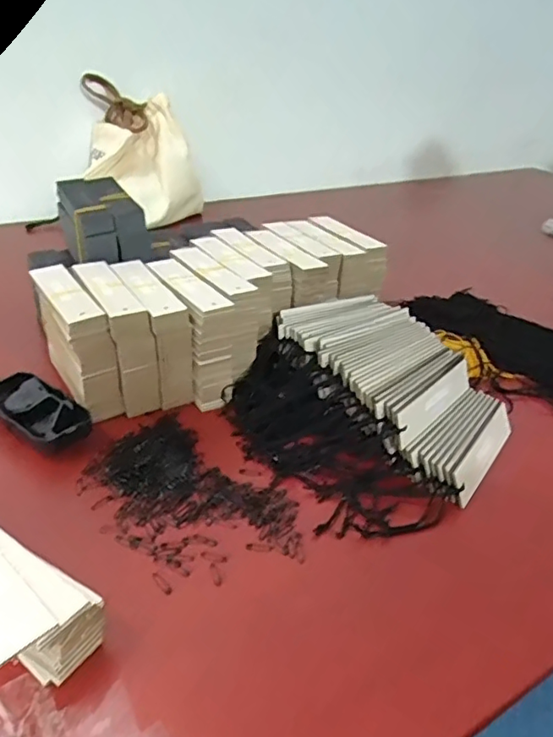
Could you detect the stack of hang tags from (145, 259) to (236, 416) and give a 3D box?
[{"bbox_3d":[-0.085,-0.038,0.557,0.040,0.102,0.128,-13,36,-29],"label":"stack of hang tags"}]

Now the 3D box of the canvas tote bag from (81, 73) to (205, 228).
[{"bbox_3d":[-0.237,-0.366,0.982,0.179,0.195,0.107,19,34,23],"label":"canvas tote bag"}]

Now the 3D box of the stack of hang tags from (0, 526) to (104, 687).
[{"bbox_3d":[-0.165,0.131,0.327,0.132,0.048,0.057,22,34,25],"label":"stack of hang tags"}]

